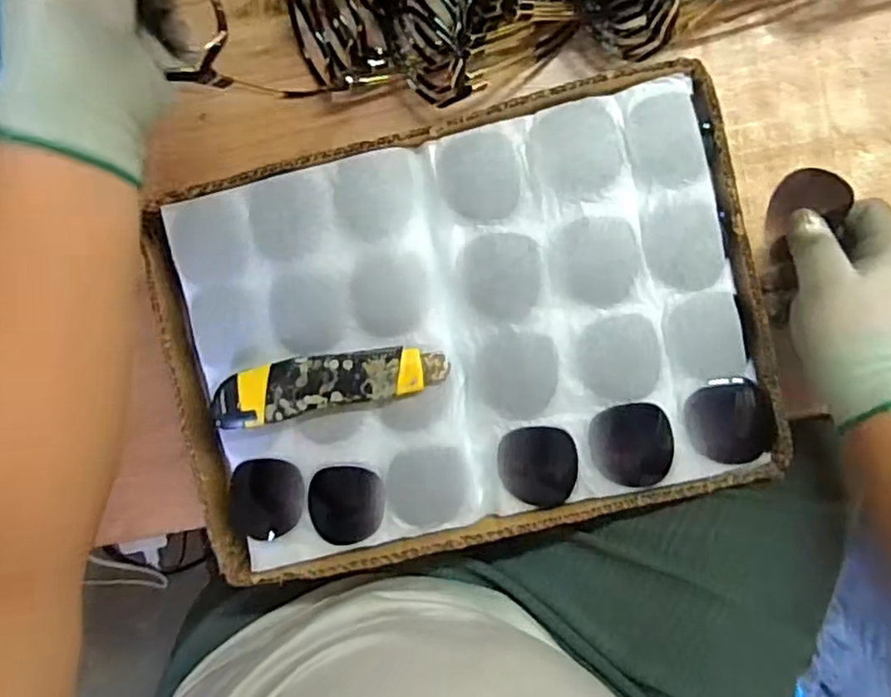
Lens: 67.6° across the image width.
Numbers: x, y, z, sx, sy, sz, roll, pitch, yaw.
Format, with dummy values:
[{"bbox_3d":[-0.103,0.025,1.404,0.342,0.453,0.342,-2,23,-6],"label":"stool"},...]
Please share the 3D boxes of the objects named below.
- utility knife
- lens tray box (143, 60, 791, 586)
[{"bbox_3d":[-0.079,0.022,0.450,0.156,0.025,0.038,-12,95,6],"label":"utility knife"},{"bbox_3d":[0.010,-0.009,0.469,0.399,0.062,0.280,-13,94,6],"label":"lens tray box"}]

